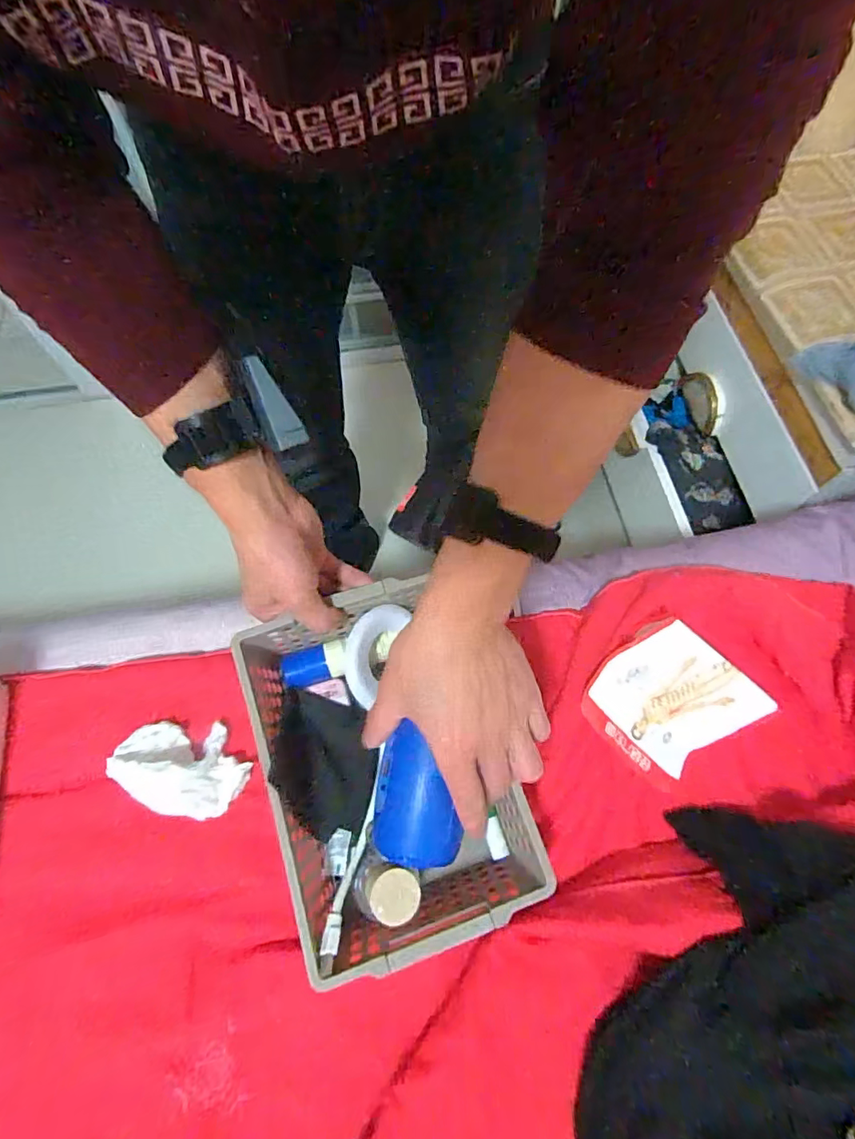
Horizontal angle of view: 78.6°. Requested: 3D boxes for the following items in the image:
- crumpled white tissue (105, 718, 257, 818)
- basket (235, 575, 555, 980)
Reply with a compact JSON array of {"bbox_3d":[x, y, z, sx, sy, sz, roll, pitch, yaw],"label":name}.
[{"bbox_3d":[-0.213,0.173,0.458,0.106,0.056,0.077,7,67,4],"label":"crumpled white tissue"},{"bbox_3d":[-0.036,0.160,0.437,0.182,0.084,0.268,-20,67,-7],"label":"basket"}]

